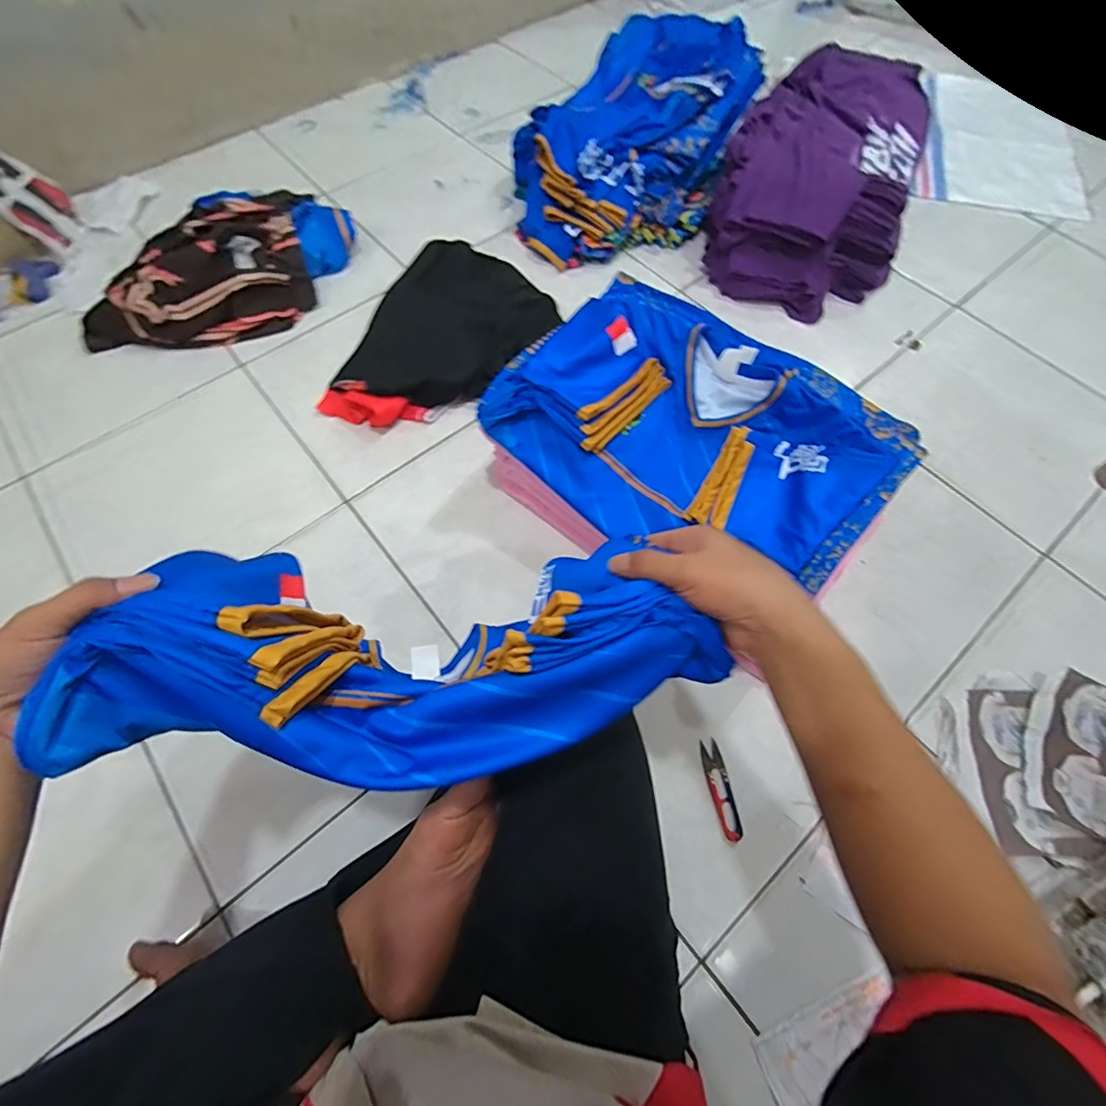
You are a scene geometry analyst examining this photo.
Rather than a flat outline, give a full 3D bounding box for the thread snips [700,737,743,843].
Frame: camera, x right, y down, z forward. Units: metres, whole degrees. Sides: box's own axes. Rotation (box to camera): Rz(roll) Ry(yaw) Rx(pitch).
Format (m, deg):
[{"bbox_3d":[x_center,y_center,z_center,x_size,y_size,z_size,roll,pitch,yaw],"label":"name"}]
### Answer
[{"bbox_3d":[0.218,0.304,0.634,0.033,0.006,0.117,-8,64,-5],"label":"thread snips"}]

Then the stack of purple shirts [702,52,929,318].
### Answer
[{"bbox_3d":[0.597,-0.821,1.061,0.356,0.184,0.689,26,66,12],"label":"stack of purple shirts"}]

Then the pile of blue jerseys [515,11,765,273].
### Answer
[{"bbox_3d":[0.184,-0.950,1.123,0.403,0.177,0.691,23,65,10],"label":"pile of blue jerseys"}]

